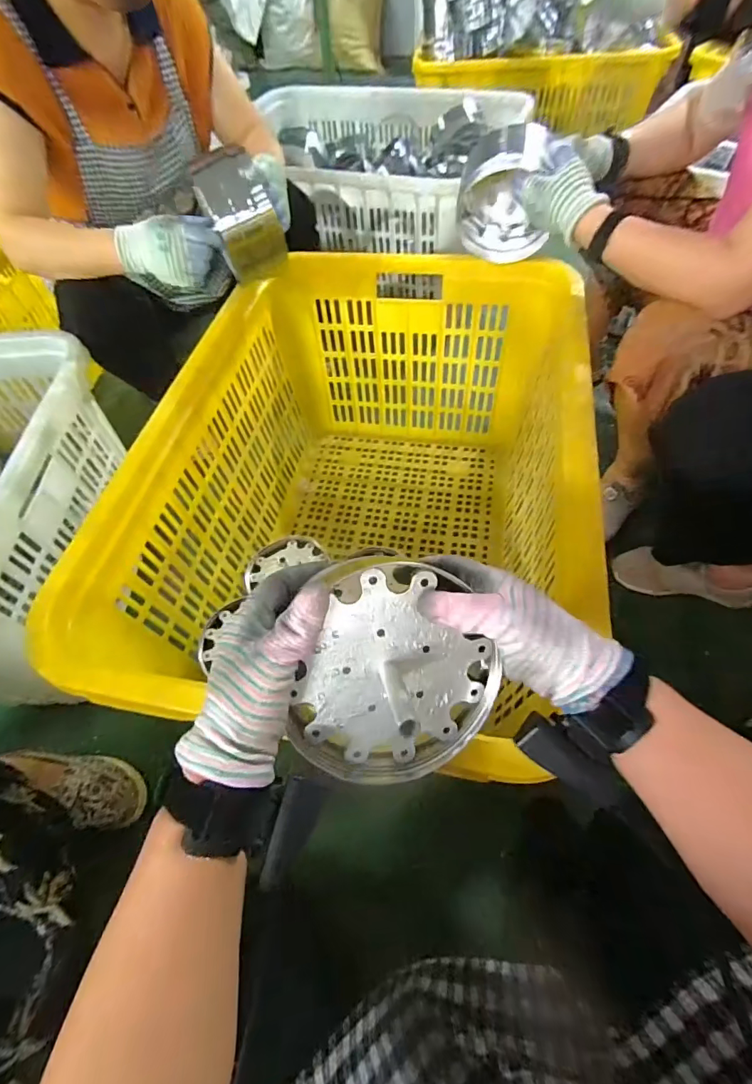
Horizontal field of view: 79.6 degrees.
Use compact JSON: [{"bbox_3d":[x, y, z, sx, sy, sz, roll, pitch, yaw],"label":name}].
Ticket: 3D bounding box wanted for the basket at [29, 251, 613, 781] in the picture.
[{"bbox_3d":[-0.002,-0.073,0.784,0.562,0.411,0.803,8,58,10],"label":"basket"}]

